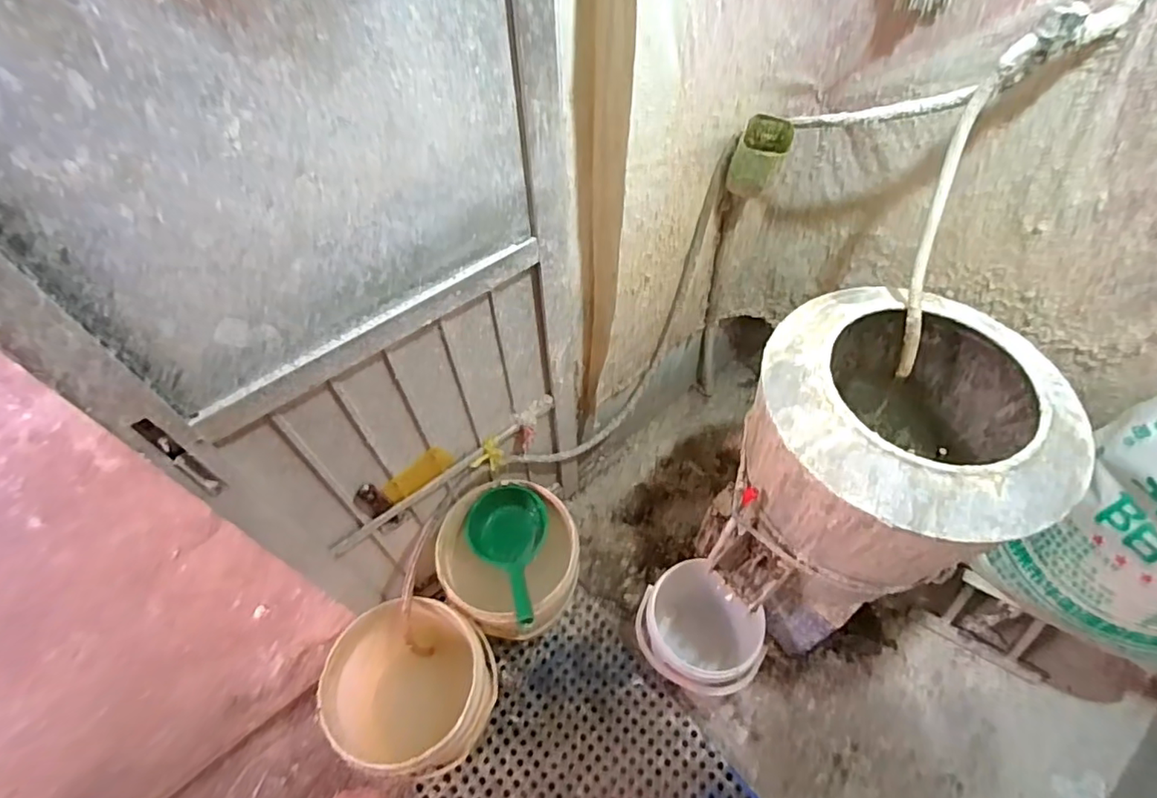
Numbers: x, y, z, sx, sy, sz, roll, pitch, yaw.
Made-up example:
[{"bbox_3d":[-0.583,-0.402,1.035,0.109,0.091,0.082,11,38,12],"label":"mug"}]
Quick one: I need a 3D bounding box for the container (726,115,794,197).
[{"bbox_3d":[0.357,-0.471,1.118,0.105,0.140,0.078,11,56,11],"label":"container"}]

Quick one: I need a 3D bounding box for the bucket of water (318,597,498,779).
[{"bbox_3d":[-0.349,0.655,1.257,0.289,0.375,0.311,-1,54,2],"label":"bucket of water"}]

